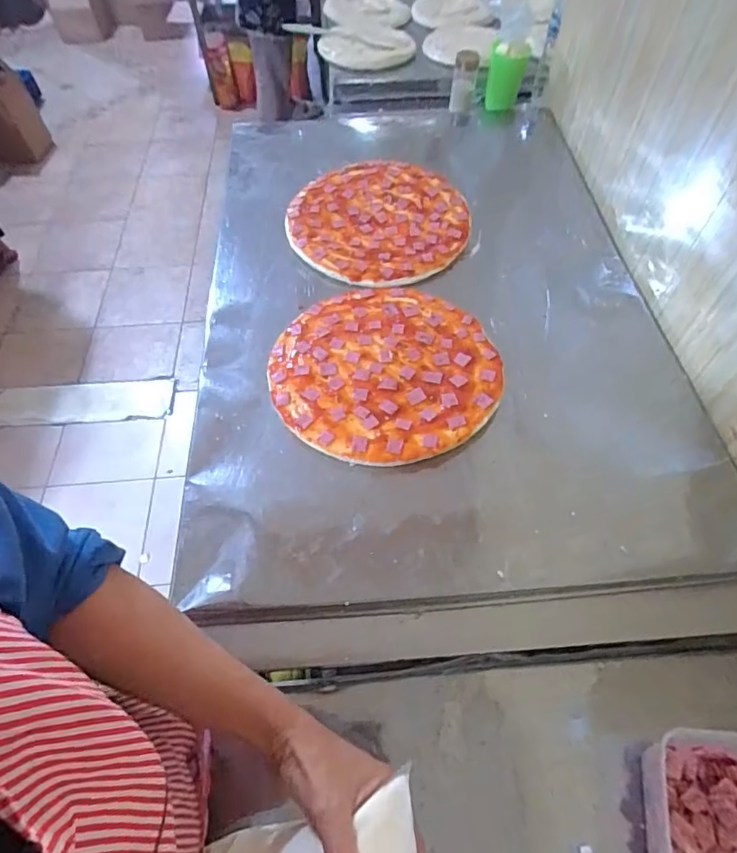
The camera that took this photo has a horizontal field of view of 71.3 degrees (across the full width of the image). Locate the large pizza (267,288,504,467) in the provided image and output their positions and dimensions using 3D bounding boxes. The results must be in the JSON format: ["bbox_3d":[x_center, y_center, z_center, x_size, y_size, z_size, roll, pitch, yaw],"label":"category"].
[{"bbox_3d":[0.019,-0.075,0.640,0.274,0.018,0.269,0,58,0],"label":"large pizza"}]

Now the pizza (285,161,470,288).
[{"bbox_3d":[0.014,-0.328,0.802,0.270,0.012,0.269,0,58,0],"label":"pizza"}]

